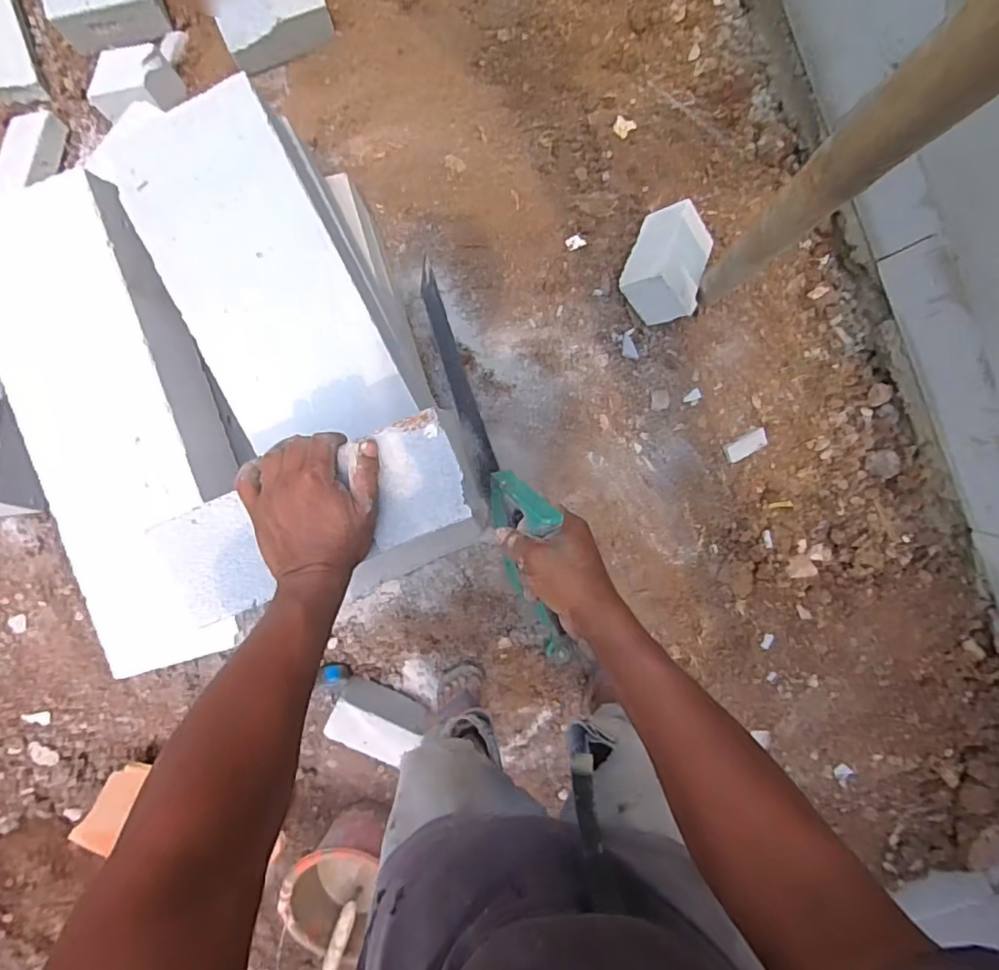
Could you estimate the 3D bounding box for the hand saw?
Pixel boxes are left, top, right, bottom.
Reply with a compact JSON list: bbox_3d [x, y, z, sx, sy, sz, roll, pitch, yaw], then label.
[{"bbox_3d":[-0.024,-0.070,0.621,0.017,0.548,0.095,-5,139,-22],"label":"hand saw"}]

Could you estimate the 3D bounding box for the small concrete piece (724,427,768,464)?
[{"bbox_3d":[0.570,-0.091,1.283,0.105,0.009,0.047,-27,94,-5],"label":"small concrete piece"}]

